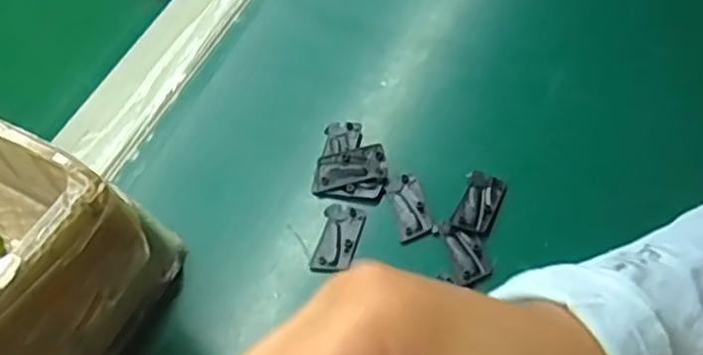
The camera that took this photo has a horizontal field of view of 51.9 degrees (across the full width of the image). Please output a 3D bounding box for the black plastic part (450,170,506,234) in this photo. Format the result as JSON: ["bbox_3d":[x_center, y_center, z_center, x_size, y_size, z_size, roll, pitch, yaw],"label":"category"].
[{"bbox_3d":[0.059,0.011,0.333,0.018,0.004,0.032,16,59,13],"label":"black plastic part"}]

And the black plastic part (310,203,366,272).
[{"bbox_3d":[-0.006,0.027,0.328,0.019,0.004,0.034,12,58,11],"label":"black plastic part"}]

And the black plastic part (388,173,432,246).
[{"bbox_3d":[0.027,0.013,0.335,0.015,0.004,0.034,-11,57,-5],"label":"black plastic part"}]

